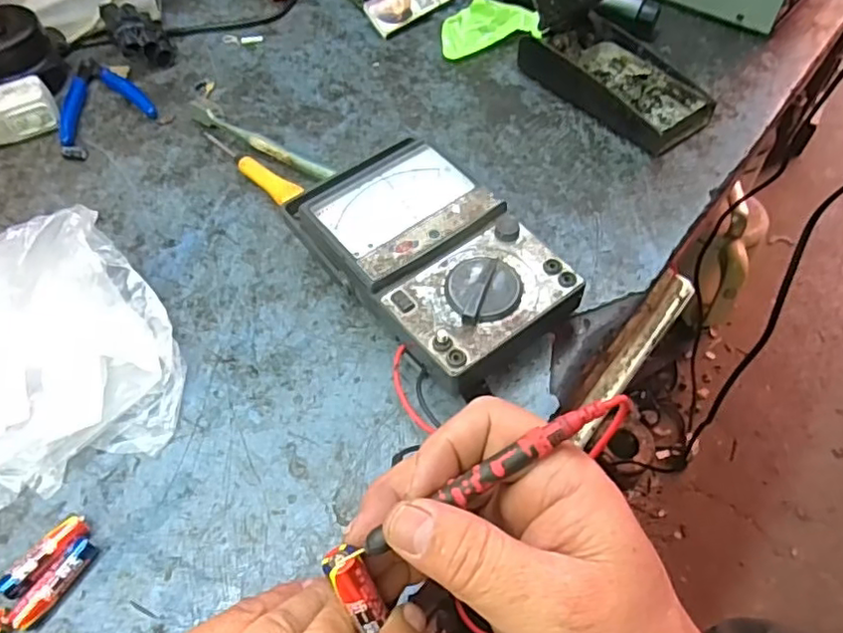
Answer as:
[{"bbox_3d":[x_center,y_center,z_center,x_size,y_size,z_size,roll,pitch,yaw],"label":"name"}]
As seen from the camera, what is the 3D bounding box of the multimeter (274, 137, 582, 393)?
[{"bbox_3d":[0.002,-0.042,0.424,0.109,0.049,0.183,-34,60,-19],"label":"multimeter"}]

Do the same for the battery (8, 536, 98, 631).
[{"bbox_3d":[-0.193,0.141,0.331,0.015,0.012,0.048,26,61,20],"label":"battery"}]

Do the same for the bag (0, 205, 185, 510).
[{"bbox_3d":[-0.247,0.024,0.371,0.184,0.086,0.134,-8,56,-2],"label":"bag"}]

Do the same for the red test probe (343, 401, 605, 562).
[{"bbox_3d":[0.020,0.060,0.226,0.104,0.005,0.008,-31,59,-3],"label":"red test probe"}]

